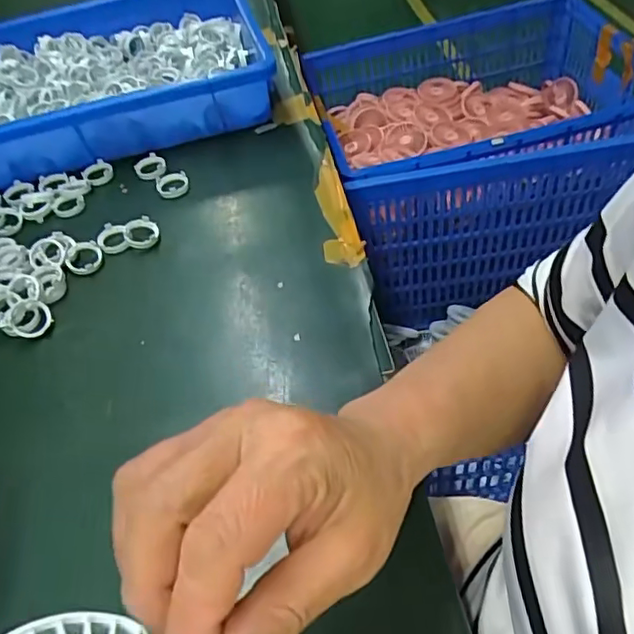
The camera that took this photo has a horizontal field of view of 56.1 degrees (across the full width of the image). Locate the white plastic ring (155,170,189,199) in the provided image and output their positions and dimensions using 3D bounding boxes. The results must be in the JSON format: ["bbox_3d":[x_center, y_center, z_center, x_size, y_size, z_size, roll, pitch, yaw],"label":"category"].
[{"bbox_3d":[-0.123,-0.113,0.508,0.028,0.008,0.028,-3,50,3],"label":"white plastic ring"}]

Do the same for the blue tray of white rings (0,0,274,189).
[{"bbox_3d":[-0.225,-0.220,0.563,0.332,0.074,0.195,-14,51,-6],"label":"blue tray of white rings"}]

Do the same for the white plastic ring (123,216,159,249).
[{"bbox_3d":[-0.139,-0.065,0.471,0.027,0.014,0.027,-3,50,3],"label":"white plastic ring"}]

